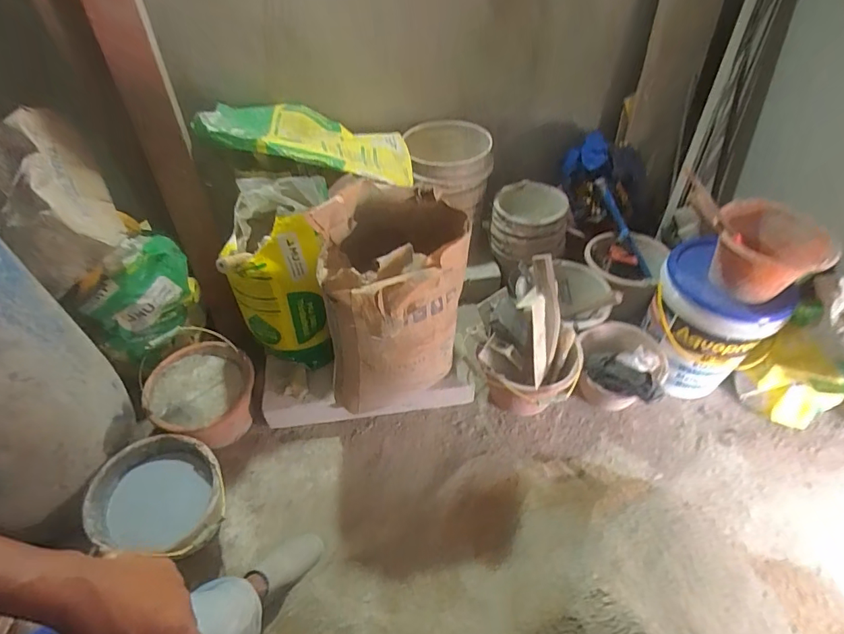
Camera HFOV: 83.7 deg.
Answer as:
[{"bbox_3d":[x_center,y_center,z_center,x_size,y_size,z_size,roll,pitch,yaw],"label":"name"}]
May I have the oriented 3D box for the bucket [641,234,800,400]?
[{"bbox_3d":[0.817,0.012,1.341,0.318,0.381,0.298,-1,49,1],"label":"bucket"}]

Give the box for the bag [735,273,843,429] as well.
[{"bbox_3d":[1.063,0.117,1.268,0.274,0.404,0.232,-26,53,-20],"label":"bag"}]

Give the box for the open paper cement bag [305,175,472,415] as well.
[{"bbox_3d":[-0.058,-0.023,1.115,0.302,0.527,0.301,5,49,6],"label":"open paper cement bag"}]

